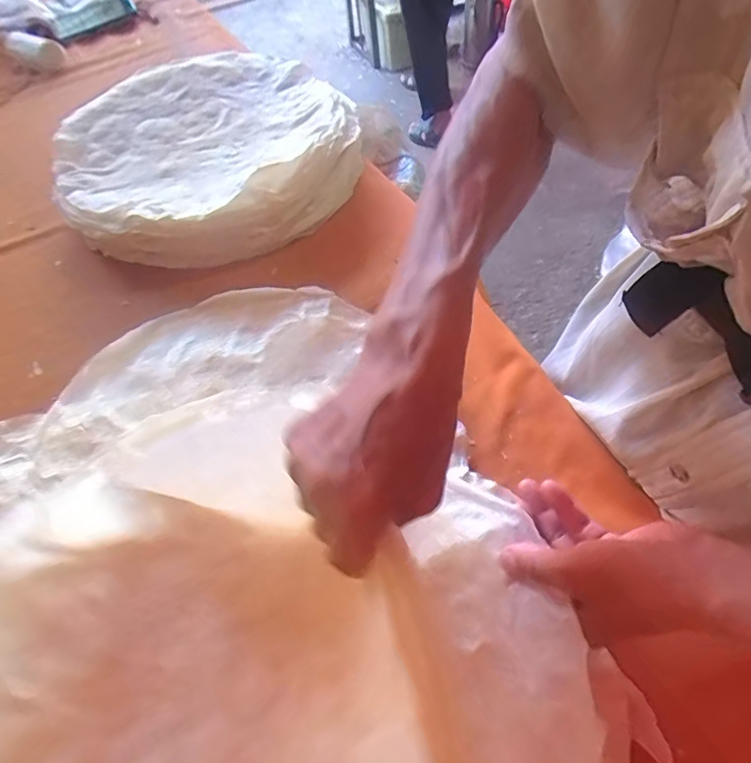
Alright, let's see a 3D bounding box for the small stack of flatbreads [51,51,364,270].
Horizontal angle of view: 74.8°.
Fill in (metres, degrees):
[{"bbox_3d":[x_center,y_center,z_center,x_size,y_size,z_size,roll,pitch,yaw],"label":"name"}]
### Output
[{"bbox_3d":[-0.233,-0.321,0.653,0.363,0.075,0.392,-30,60,-14],"label":"small stack of flatbreads"}]

